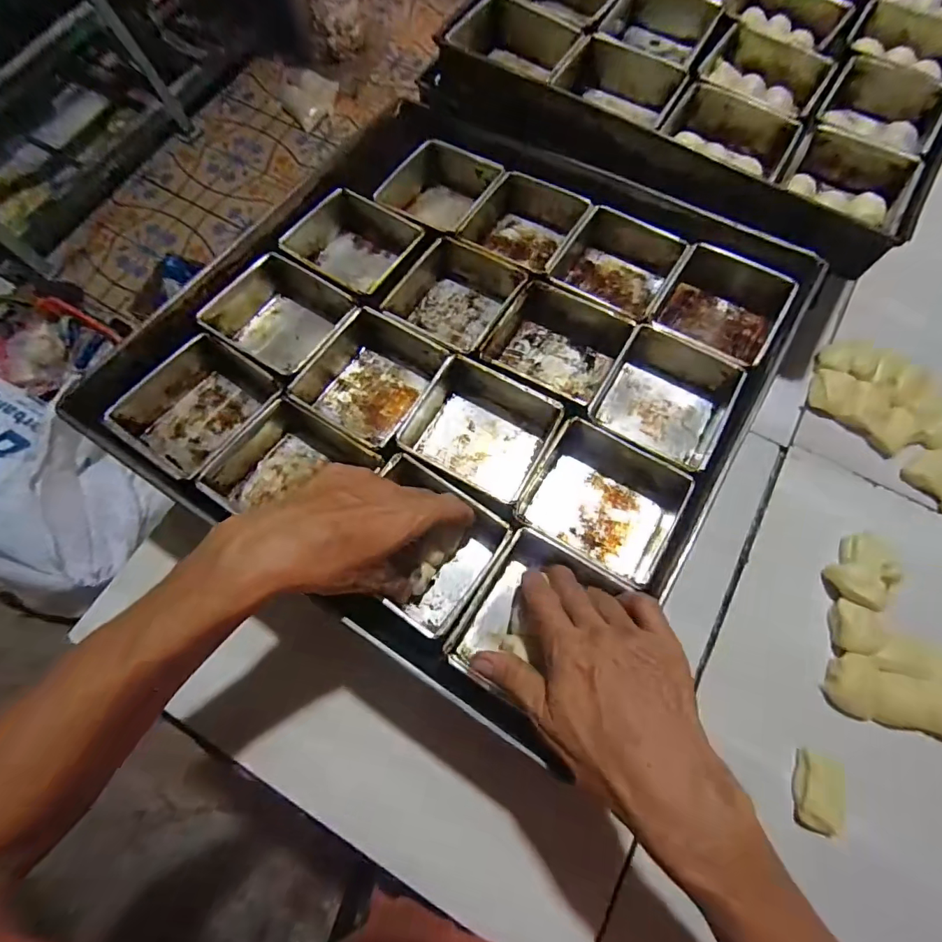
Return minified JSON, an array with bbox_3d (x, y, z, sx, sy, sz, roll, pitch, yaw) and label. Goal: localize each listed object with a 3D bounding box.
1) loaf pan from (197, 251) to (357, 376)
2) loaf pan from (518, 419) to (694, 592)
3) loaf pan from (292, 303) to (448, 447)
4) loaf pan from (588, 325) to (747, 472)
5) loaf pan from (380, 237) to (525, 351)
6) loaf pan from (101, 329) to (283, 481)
[{"bbox_3d":[-0.171,-0.142,0.447,0.115,0.057,0.105,31,76,10],"label":"loaf pan"},{"bbox_3d":[0.110,0.021,0.374,0.115,0.045,0.099,32,76,10],"label":"loaf pan"},{"bbox_3d":[-0.086,-0.075,0.419,0.105,0.062,0.108,27,75,9],"label":"loaf pan"},{"bbox_3d":[0.170,-0.064,0.406,0.109,0.051,0.108,32,76,10],"label":"loaf pan"},{"bbox_3d":[-0.014,-0.166,0.451,0.105,0.048,0.124,32,76,10],"label":"loaf pan"},{"bbox_3d":[-0.231,-0.049,0.407,0.106,0.054,0.113,33,76,11],"label":"loaf pan"}]

